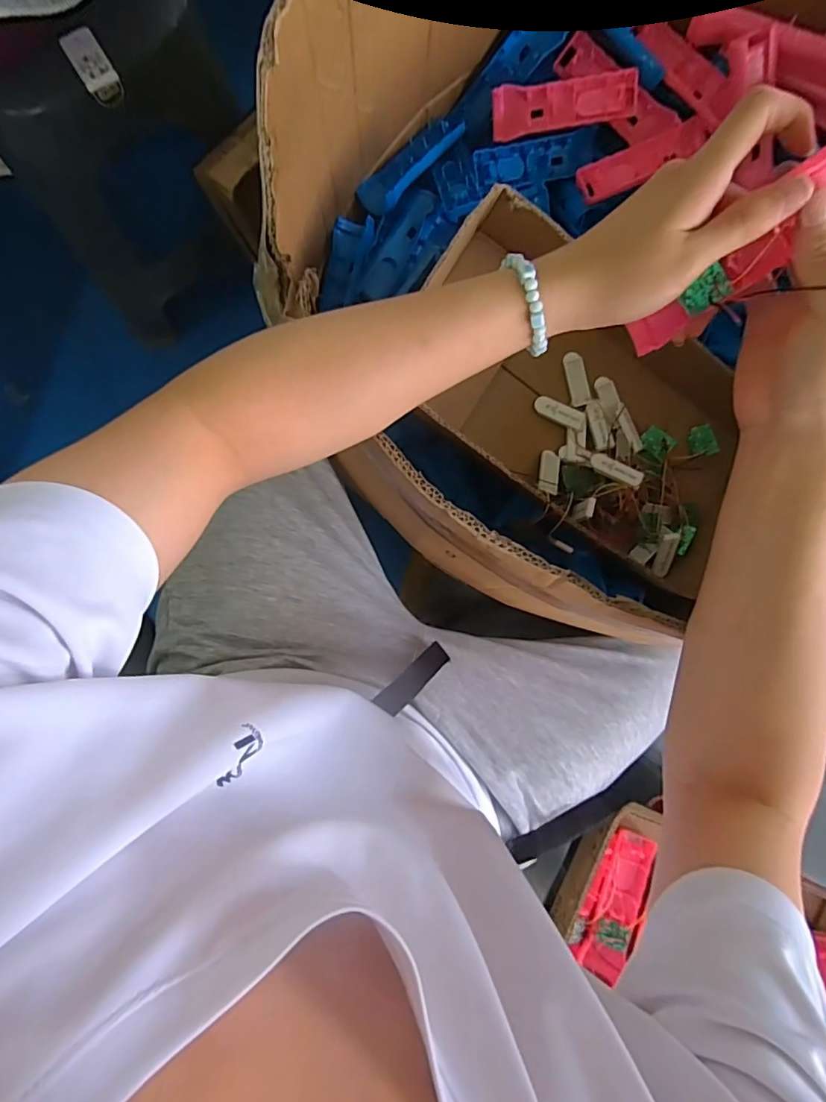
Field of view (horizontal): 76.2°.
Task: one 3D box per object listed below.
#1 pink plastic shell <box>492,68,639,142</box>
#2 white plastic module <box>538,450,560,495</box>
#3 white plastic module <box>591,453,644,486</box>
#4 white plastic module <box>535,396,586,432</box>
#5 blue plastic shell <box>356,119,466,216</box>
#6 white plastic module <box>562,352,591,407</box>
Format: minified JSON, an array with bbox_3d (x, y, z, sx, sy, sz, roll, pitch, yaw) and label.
[{"bbox_3d":[0.178,-0.528,0.625,0.164,0.022,0.050,1,108,12],"label":"pink plastic shell"},{"bbox_3d":[0.154,-0.089,0.593,0.023,0.010,0.060,10,61,-2],"label":"white plastic module"},{"bbox_3d":[0.227,-0.091,0.589,0.057,0.006,0.020,29,87,16],"label":"white plastic module"},{"bbox_3d":[0.169,-0.158,0.601,0.059,0.014,0.020,26,87,-2],"label":"white plastic module"},{"bbox_3d":[0.000,-0.470,0.629,0.050,0.033,0.159,38,87,-1],"label":"blue plastic shell"},{"bbox_3d":[0.190,-0.199,0.610,0.024,0.004,0.059,-13,100,9],"label":"white plastic module"}]

